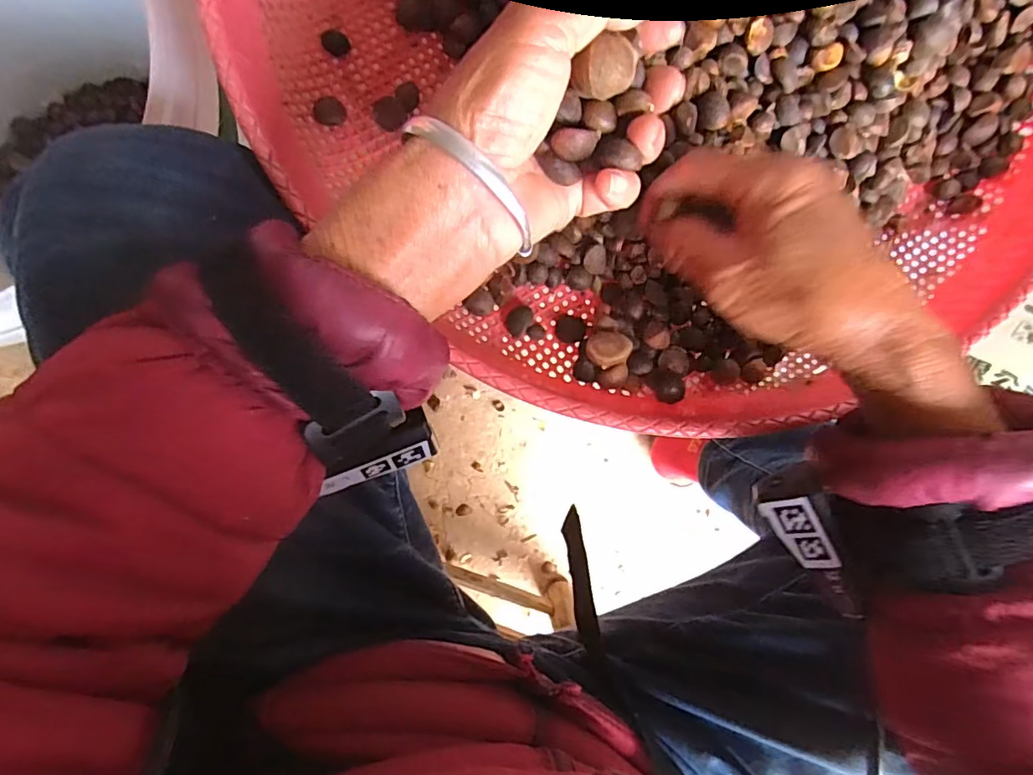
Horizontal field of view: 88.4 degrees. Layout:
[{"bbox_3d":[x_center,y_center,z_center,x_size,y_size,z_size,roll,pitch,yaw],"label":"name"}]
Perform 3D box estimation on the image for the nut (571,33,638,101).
[{"bbox_3d":[0.036,-0.126,0.211,0.022,0.015,0.019,-42,97,-4],"label":"nut"}]

